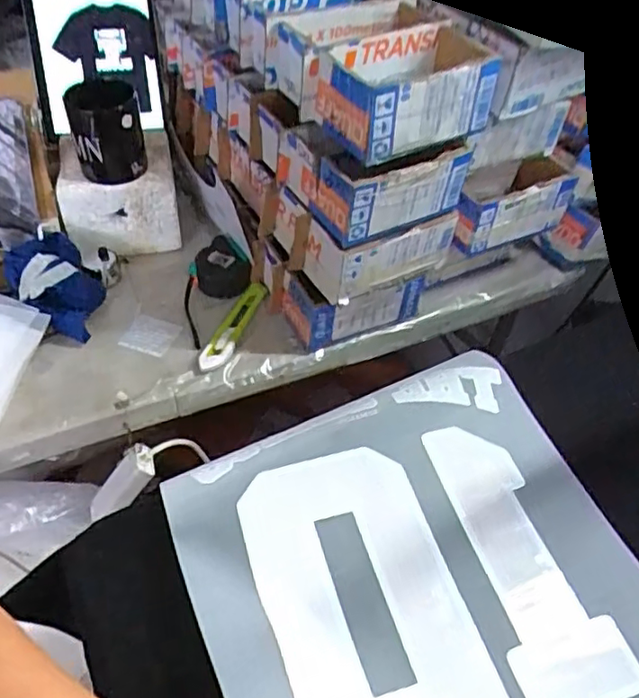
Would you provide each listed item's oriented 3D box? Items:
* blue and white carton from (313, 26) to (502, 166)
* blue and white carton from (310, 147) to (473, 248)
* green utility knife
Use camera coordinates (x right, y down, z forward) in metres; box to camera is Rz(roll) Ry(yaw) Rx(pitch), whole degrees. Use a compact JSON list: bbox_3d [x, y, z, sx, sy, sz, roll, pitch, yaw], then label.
[{"bbox_3d":[0.074,-0.242,0.578,0.150,0.069,0.100,-23,55,-23],"label":"blue and white carton"},{"bbox_3d":[0.068,-0.177,0.632,0.149,0.078,0.088,-21,54,-22],"label":"blue and white carton"},{"bbox_3d":[-0.103,-0.031,0.743,0.032,0.020,0.151,17,49,9],"label":"green utility knife"}]

